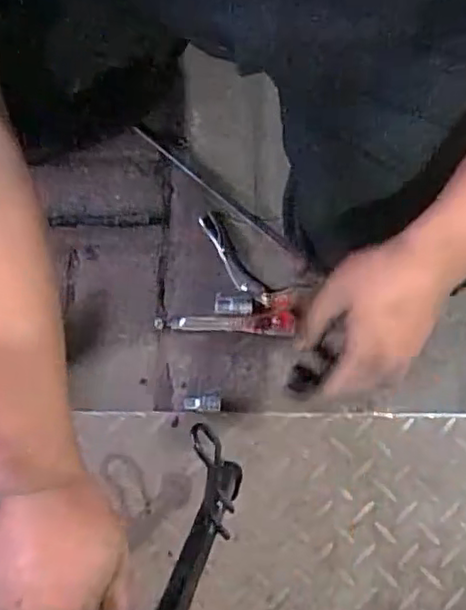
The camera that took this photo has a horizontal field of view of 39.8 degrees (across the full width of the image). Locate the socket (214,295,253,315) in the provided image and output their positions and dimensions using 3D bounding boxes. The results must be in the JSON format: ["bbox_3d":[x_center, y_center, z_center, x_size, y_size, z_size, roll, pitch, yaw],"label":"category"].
[{"bbox_3d":[0.000,0.002,0.694,0.040,0.018,0.020,5,78,2],"label":"socket"}]

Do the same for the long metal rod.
[{"bbox_3d":[-0.018,-0.128,0.729,0.244,0.013,0.010,40,82,8],"label":"long metal rod"}]

